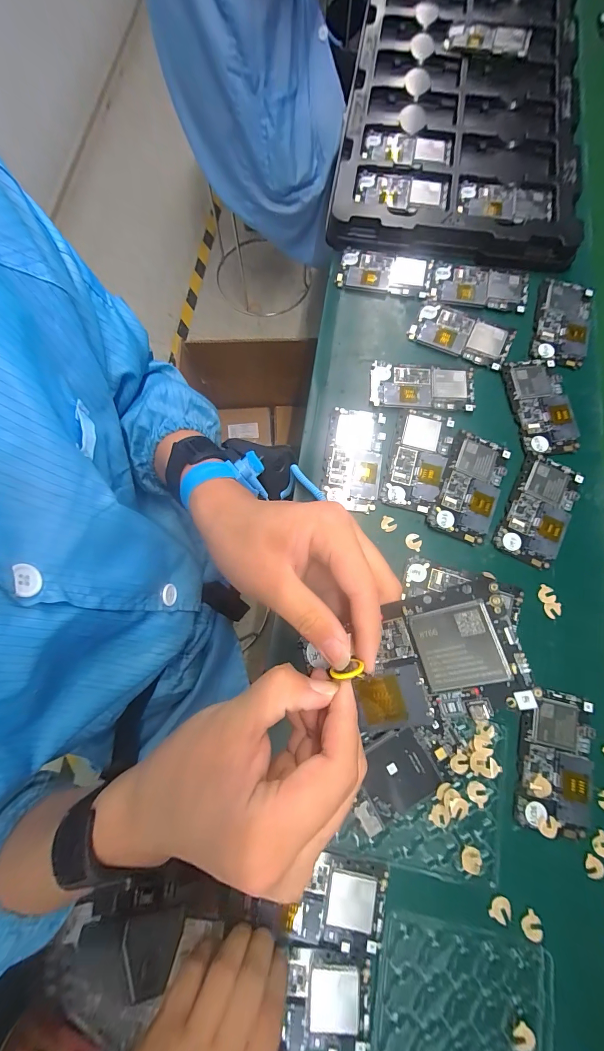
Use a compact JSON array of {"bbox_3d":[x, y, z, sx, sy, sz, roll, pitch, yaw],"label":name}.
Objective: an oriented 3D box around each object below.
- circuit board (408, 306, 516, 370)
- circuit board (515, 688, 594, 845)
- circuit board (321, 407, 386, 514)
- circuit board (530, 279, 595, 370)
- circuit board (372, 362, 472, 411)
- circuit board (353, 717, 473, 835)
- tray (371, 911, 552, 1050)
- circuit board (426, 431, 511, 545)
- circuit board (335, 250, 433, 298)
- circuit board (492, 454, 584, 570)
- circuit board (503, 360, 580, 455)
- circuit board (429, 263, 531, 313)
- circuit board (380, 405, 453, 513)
[{"bbox_3d":[0.205,-0.247,0.442,0.121,0.005,0.063,25,79,4],"label":"circuit board"},{"bbox_3d":[0.246,0.228,0.332,0.066,0.006,0.123,11,79,2],"label":"circuit board"},{"bbox_3d":[0.061,-0.080,0.403,0.066,0.004,0.124,8,79,1],"label":"circuit board"},{"bbox_3d":[0.337,-0.264,0.446,0.066,0.006,0.129,16,79,3],"label":"circuit board"},{"bbox_3d":[0.148,-0.172,0.426,0.125,0.004,0.064,6,72,3],"label":"circuit board"},{"bbox_3d":[0.085,0.243,0.328,0.082,0.006,0.062,-28,80,-6],"label":"circuit board"},{"bbox_3d":[0.131,0.437,0.282,0.143,0.010,0.162,10,79,2],"label":"tray"},{"bbox_3d":[0.194,-0.045,0.394,0.062,0.006,0.126,24,79,4],"label":"circuit board"},{"bbox_3d":[0.112,-0.343,0.467,0.122,0.007,0.055,11,85,5],"label":"circuit board"},{"bbox_3d":[0.269,-0.017,0.388,0.067,0.004,0.128,28,80,5],"label":"circuit board"},{"bbox_3d":[0.291,-0.146,0.418,0.067,0.004,0.123,-5,79,-2],"label":"circuit board"},{"bbox_3d":[0.239,-0.319,0.461,0.128,0.006,0.063,8,79,1],"label":"circuit board"},{"bbox_3d":[0.137,-0.078,0.406,0.063,0.007,0.124,17,79,3],"label":"circuit board"}]

